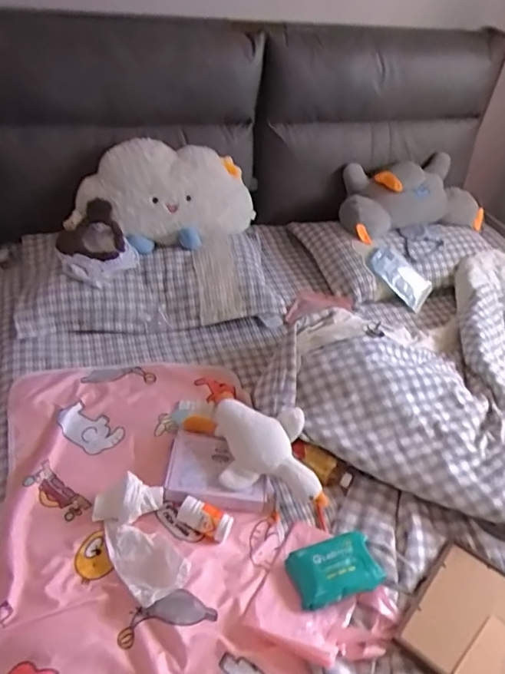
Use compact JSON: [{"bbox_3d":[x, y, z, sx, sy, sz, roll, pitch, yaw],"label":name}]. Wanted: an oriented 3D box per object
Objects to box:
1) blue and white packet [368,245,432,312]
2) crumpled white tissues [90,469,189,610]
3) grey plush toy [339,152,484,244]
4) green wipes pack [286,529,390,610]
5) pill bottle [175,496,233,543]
[{"bbox_3d":[0.480,-0.196,1.635,0.233,0.038,0.116,40,73,-12],"label":"blue and white packet"},{"bbox_3d":[-0.211,0.373,0.964,0.127,0.062,0.247,-19,49,-25],"label":"crumpled white tissues"},{"bbox_3d":[0.562,-0.497,1.795,0.529,0.190,0.247,-13,47,-21],"label":"grey plush toy"},{"bbox_3d":[0.158,0.434,0.953,0.165,0.051,0.108,-9,46,-16],"label":"green wipes pack"},{"bbox_3d":[-0.095,0.364,1.013,0.104,0.043,0.052,19,45,12],"label":"pill bottle"}]

